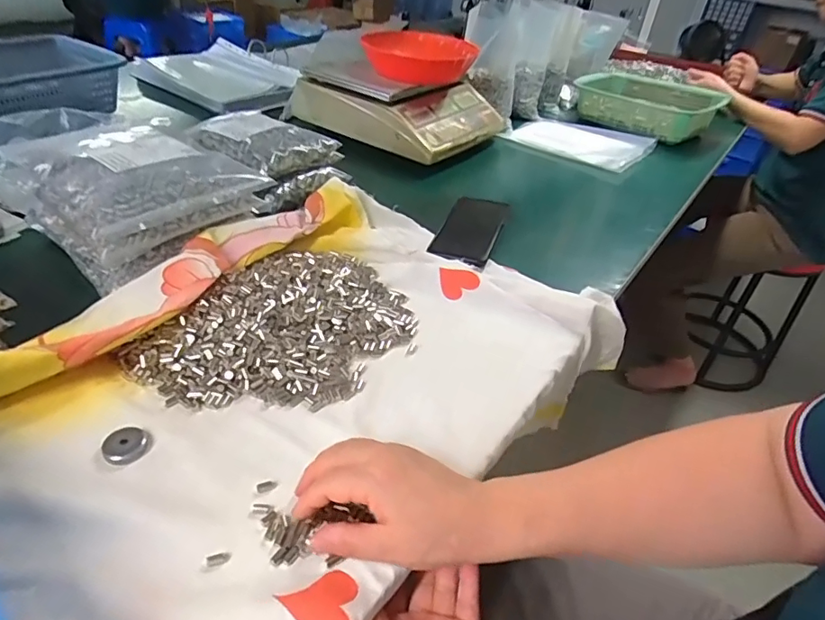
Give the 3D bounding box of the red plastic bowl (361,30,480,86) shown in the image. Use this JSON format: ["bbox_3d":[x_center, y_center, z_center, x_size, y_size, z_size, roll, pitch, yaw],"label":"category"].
[{"bbox_3d":[0.016,-0.459,0.926,0.194,0.056,0.173,9,39,2],"label":"red plastic bowl"}]

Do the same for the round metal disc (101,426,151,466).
[{"bbox_3d":[-0.215,0.101,0.381,0.031,0.005,0.030,4,39,-3],"label":"round metal disc"}]

